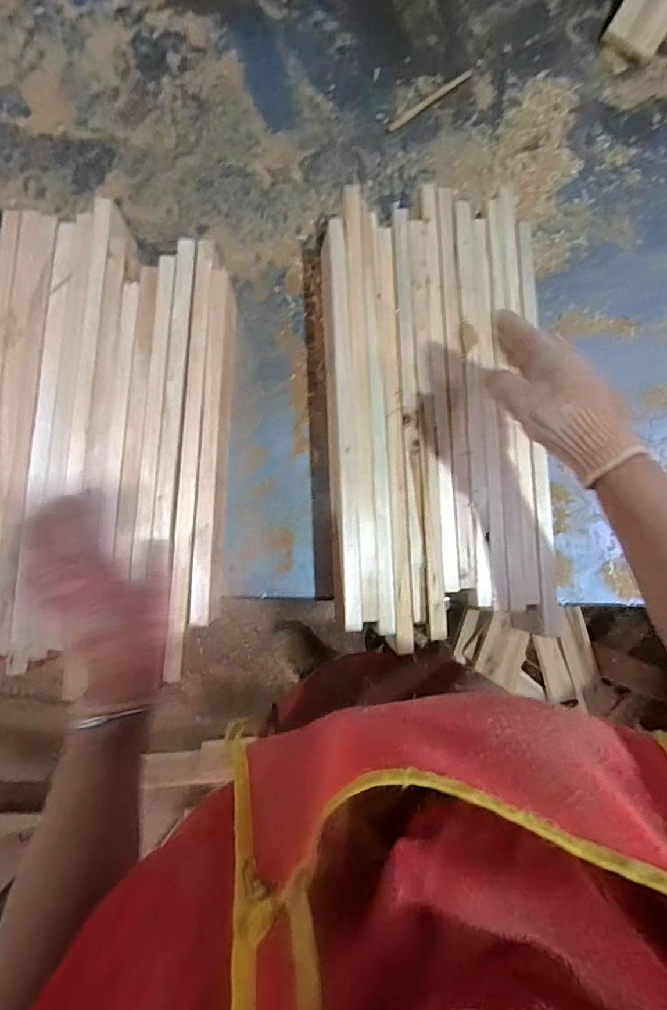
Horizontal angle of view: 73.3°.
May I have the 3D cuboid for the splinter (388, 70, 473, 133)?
[{"bbox_3d":[0.142,-0.595,0.657,0.160,0.007,0.014,-40,89,-9],"label":"splinter"}]

